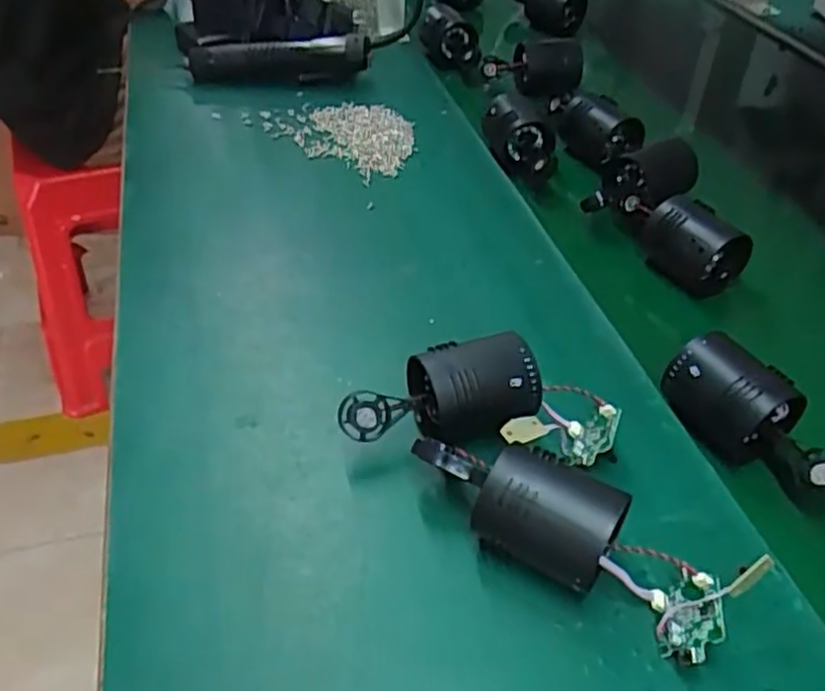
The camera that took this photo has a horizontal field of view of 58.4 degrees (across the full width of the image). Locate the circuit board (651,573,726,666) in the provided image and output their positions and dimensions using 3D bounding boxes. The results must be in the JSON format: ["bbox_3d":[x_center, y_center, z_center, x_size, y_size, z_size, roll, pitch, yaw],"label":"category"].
[{"bbox_3d":[0.132,0.131,0.353,0.007,0.034,0.042,40,38,-22],"label":"circuit board"}]

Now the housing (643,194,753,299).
[{"bbox_3d":[0.220,-0.076,0.588,0.049,0.059,0.070,-22,49,-24],"label":"housing"}]

